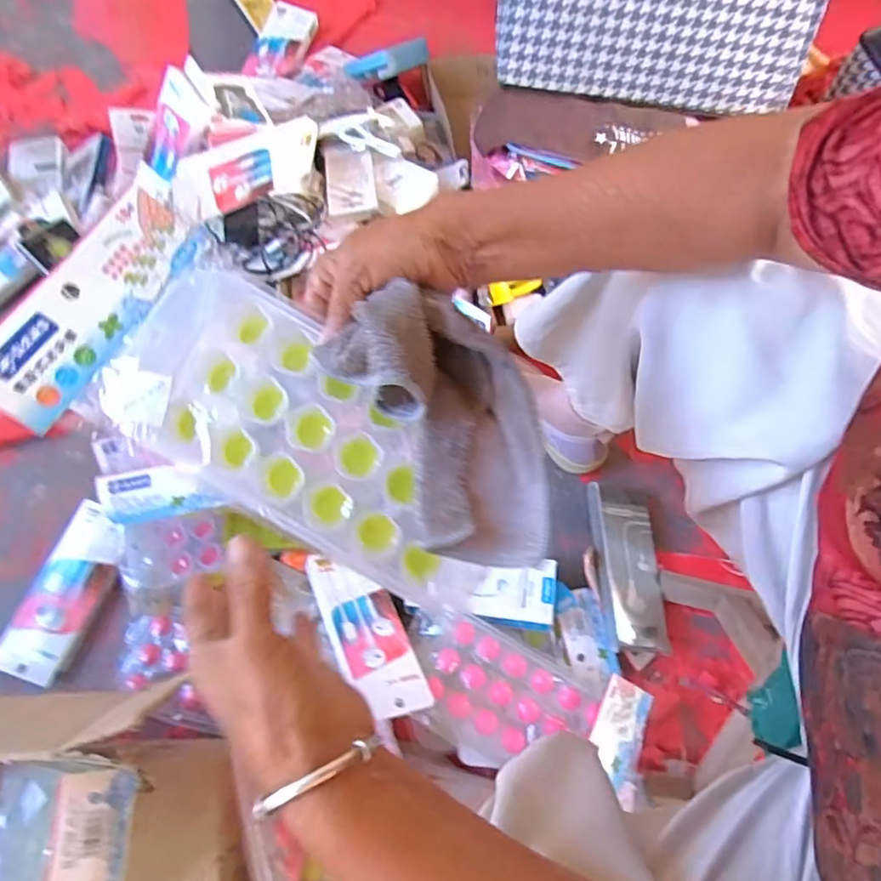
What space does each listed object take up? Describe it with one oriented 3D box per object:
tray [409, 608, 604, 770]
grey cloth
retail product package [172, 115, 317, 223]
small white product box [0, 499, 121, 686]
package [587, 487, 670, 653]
[{"bbox_3d":[0.056,0.276,0.628,0.199,0.029,0.123,30,71,10],"label":"tray"},{"bbox_3d":[0.010,-0.010,0.324,0.093,0.077,0.156,-31,74,-11],"label":"grey cloth"},{"bbox_3d":[-0.233,-0.324,0.703,0.032,0.092,0.203,37,51,12],"label":"retail product package"},{"bbox_3d":[-0.458,0.184,0.719,0.091,0.022,0.205,19,70,6],"label":"small white product box"},{"bbox_3d":[0.234,0.155,0.732,0.082,0.043,0.201,-1,69,-2],"label":"package"}]

